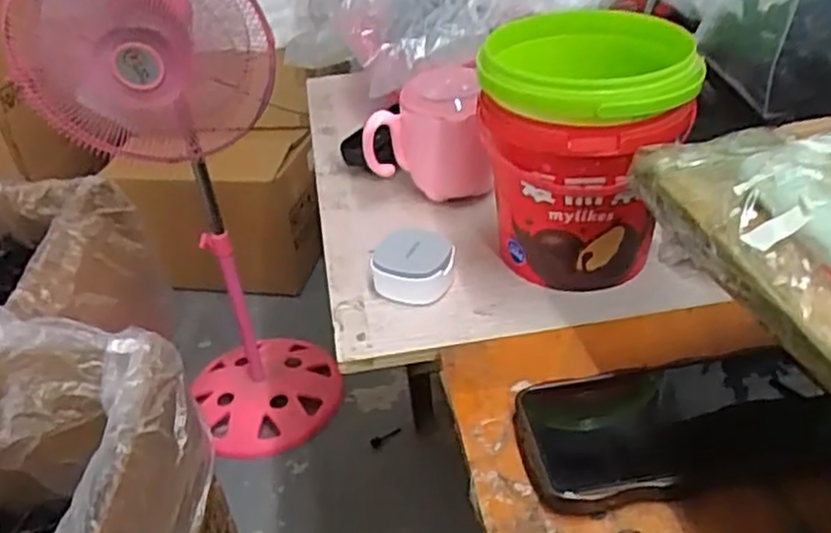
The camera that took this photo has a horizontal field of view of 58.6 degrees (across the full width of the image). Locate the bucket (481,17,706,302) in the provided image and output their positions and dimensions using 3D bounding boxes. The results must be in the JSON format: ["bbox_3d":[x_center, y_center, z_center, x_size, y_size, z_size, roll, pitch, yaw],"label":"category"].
[{"bbox_3d":[0.109,-0.073,0.497,0.122,0.154,0.117,-3,36,2],"label":"bucket"}]

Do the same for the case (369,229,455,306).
[{"bbox_3d":[-0.004,-0.002,0.522,0.055,0.031,0.055,-11,36,-8],"label":"case"}]

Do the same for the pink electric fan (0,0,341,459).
[{"bbox_3d":[-0.357,-0.083,1.197,0.324,0.853,0.297,-25,40,-25],"label":"pink electric fan"}]

